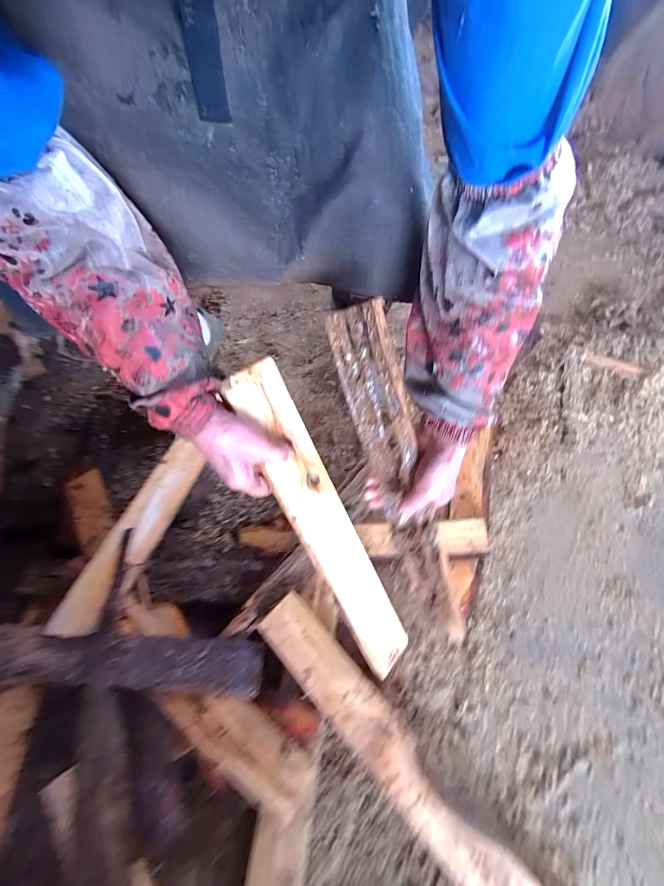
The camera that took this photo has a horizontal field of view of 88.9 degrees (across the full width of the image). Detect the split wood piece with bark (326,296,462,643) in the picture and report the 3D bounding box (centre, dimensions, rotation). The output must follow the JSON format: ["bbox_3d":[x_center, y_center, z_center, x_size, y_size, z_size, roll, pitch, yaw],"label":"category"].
[{"bbox_3d":[0.094,0.070,0.445,0.055,0.063,0.482,-21,109,-7],"label":"split wood piece with bark"}]

